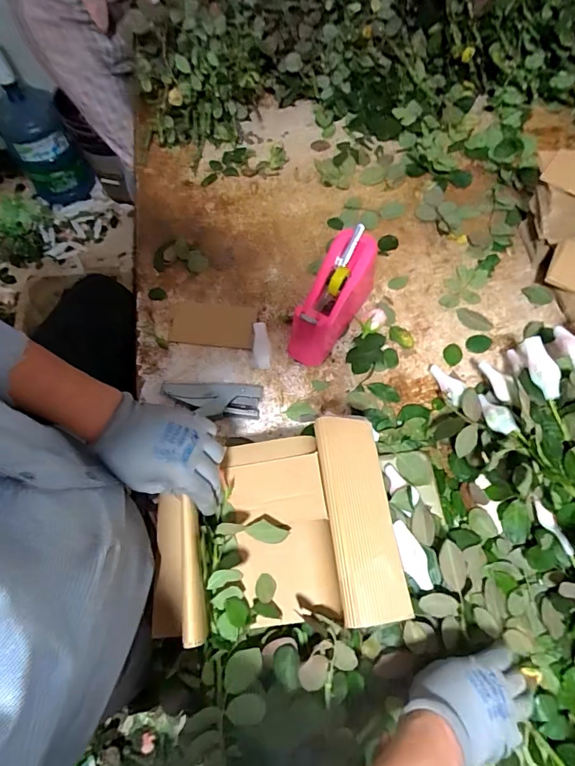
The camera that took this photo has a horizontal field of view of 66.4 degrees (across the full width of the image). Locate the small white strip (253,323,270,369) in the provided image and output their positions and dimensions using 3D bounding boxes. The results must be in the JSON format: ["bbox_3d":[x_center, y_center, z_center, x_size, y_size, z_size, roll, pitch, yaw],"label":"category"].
[{"bbox_3d":[-0.042,-0.061,0.706,0.026,0.008,0.079,-2,68,2],"label":"small white strip"}]

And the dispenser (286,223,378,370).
[{"bbox_3d":[0.074,-0.132,0.690,0.077,0.103,0.212,27,71,13],"label":"dispenser"}]

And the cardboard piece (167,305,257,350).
[{"bbox_3d":[-0.121,-0.098,0.723,0.133,0.010,0.080,3,68,4],"label":"cardboard piece"}]

